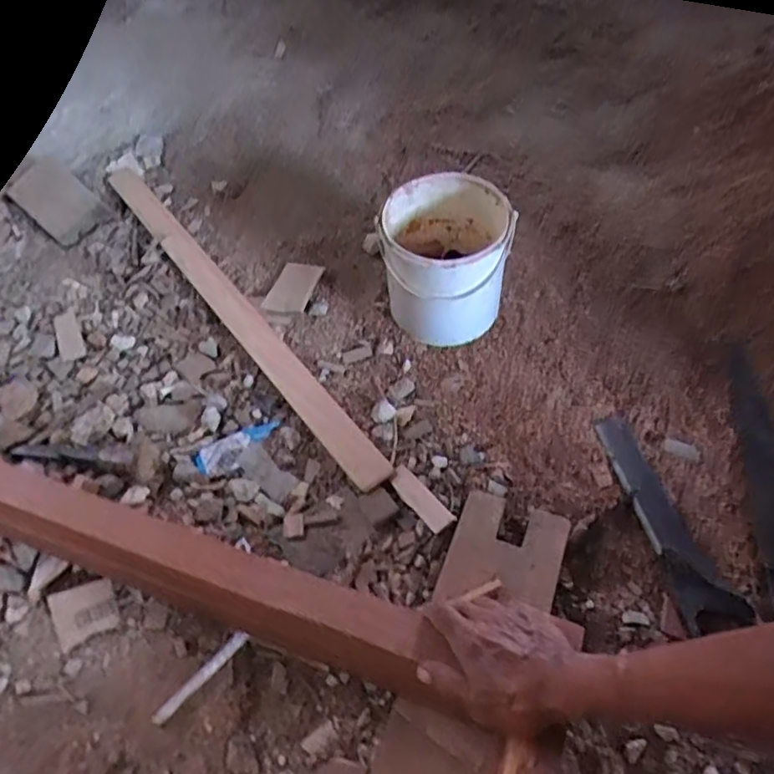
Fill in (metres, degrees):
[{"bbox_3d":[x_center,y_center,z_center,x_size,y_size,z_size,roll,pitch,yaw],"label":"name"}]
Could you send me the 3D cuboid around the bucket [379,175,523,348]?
[{"bbox_3d":[0.087,-0.188,0.955,0.178,0.209,0.219,5,52,4],"label":"bucket"}]

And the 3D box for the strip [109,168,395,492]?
[{"bbox_3d":[-0.275,-0.154,1.060,0.063,0.025,0.903,-31,57,-22],"label":"strip"}]

